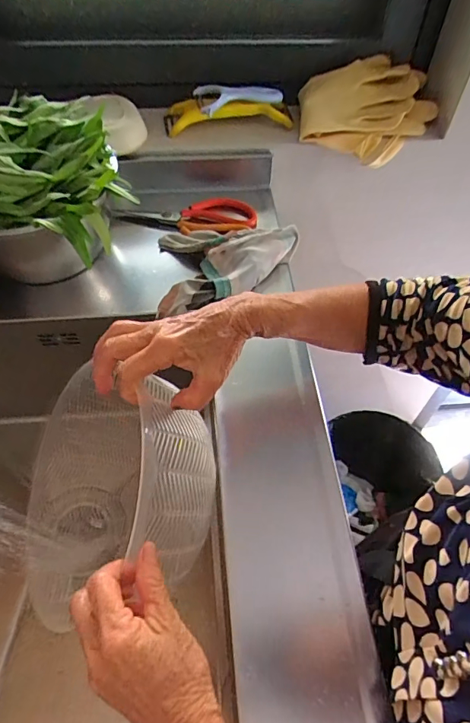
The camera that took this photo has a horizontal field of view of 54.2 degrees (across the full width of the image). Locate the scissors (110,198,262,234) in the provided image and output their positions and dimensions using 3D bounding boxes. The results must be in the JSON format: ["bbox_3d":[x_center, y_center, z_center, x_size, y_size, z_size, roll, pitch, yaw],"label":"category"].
[{"bbox_3d":[-0.065,-0.198,0.626,0.187,0.014,0.074,3,54,1],"label":"scissors"}]

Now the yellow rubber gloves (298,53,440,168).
[{"bbox_3d":[0.192,-0.367,0.668,0.185,0.076,0.155,11,54,6],"label":"yellow rubber gloves"}]

